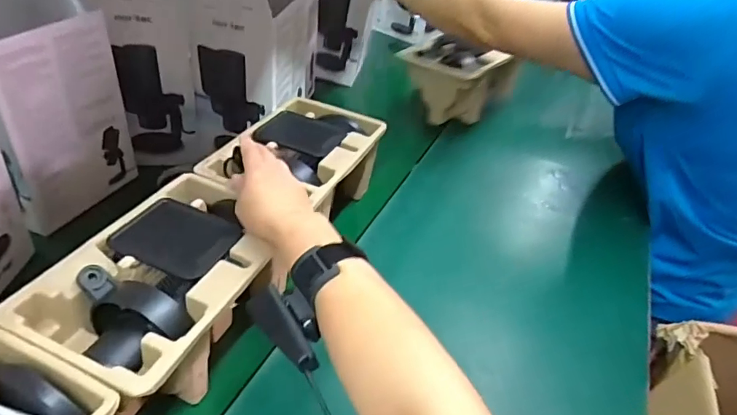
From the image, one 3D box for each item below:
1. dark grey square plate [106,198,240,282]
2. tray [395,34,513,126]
[{"bbox_3d":[-0.178,0.026,0.463,0.099,0.007,0.080,17,39,14],"label":"dark grey square plate"},{"bbox_3d":[0.157,-0.227,0.899,0.134,0.128,0.184,28,42,25],"label":"tray"}]

